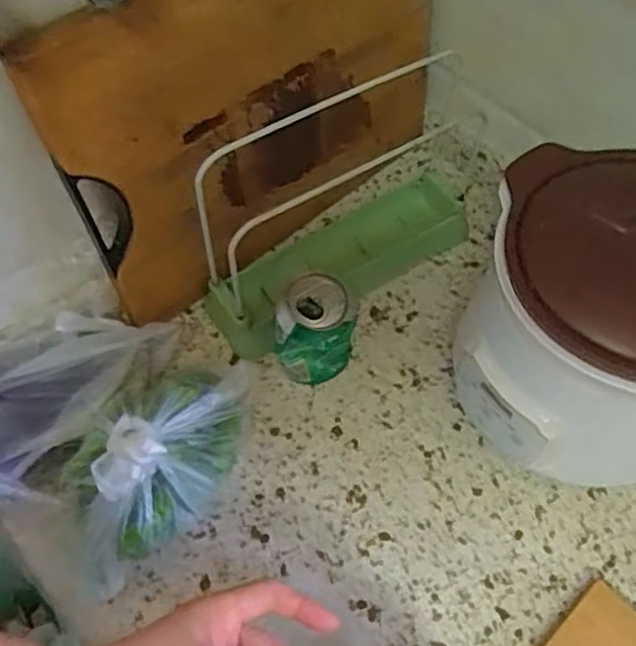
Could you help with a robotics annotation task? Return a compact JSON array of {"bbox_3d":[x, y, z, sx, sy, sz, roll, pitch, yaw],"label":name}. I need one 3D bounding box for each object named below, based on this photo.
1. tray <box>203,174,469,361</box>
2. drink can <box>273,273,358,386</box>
[{"bbox_3d":[0.018,-0.064,0.687,0.275,0.050,0.084,-29,62,-17],"label":"tray"},{"bbox_3d":[-0.001,0.011,0.601,0.075,0.106,0.059,-5,57,-3],"label":"drink can"}]

